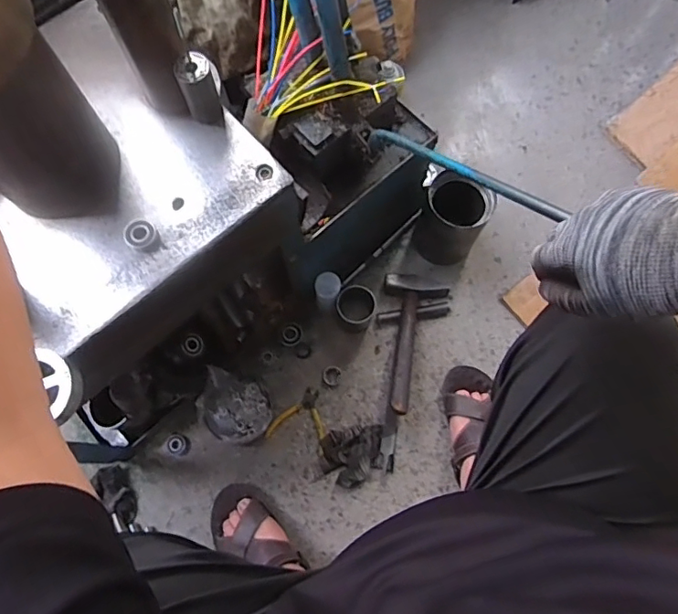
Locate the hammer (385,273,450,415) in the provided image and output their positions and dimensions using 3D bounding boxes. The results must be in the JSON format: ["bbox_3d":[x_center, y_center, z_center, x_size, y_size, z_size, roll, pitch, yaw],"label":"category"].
[{"bbox_3d":[0.131,0.063,0.930,0.123,0.040,0.280,10,59,3],"label":"hammer"}]

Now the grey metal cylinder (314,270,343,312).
[{"bbox_3d":[-0.019,-0.024,0.932,0.044,0.106,0.043,0,73,0],"label":"grey metal cylinder"}]

